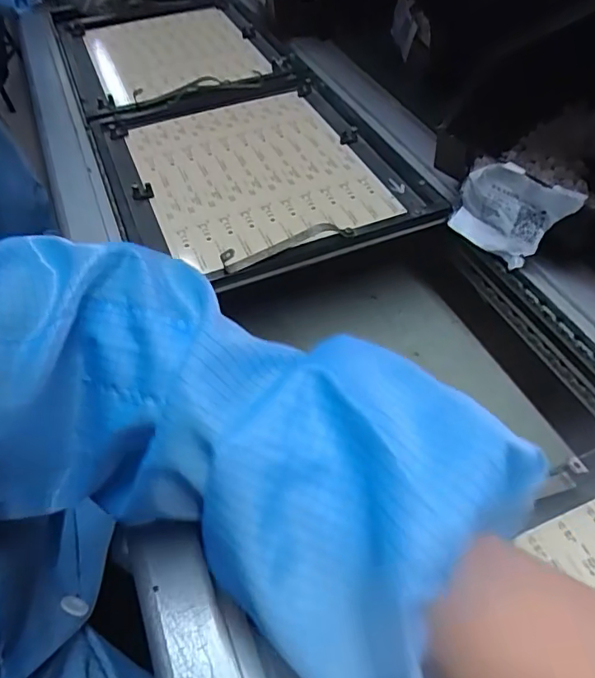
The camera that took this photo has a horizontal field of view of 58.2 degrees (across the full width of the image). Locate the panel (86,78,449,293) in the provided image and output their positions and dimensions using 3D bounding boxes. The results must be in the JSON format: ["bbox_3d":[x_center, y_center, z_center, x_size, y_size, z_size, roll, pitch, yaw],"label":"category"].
[{"bbox_3d":[-0.051,-0.183,0.564,0.283,0.026,0.338,-19,52,-14],"label":"panel"}]

